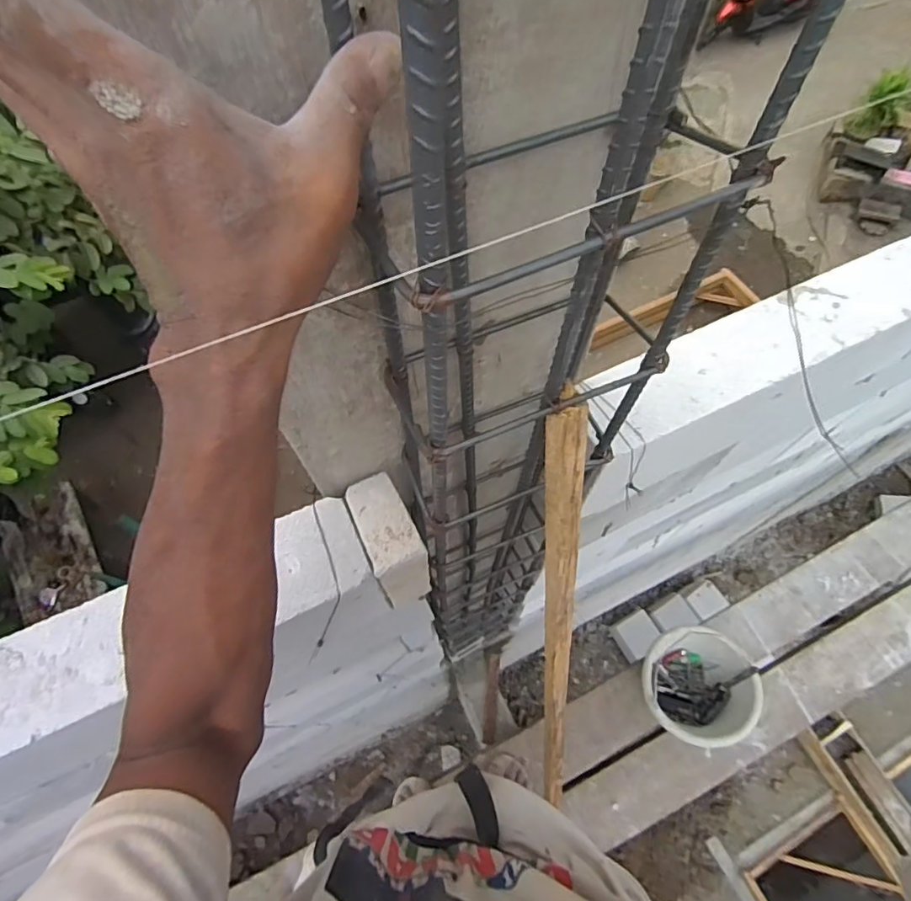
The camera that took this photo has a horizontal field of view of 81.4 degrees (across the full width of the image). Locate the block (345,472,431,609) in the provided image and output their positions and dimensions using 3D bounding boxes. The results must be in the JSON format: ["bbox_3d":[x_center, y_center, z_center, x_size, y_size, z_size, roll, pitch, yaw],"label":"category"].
[{"bbox_3d":[-0.070,0.117,0.615,0.053,0.194,0.104,-24,65,-11],"label":"block"}]

